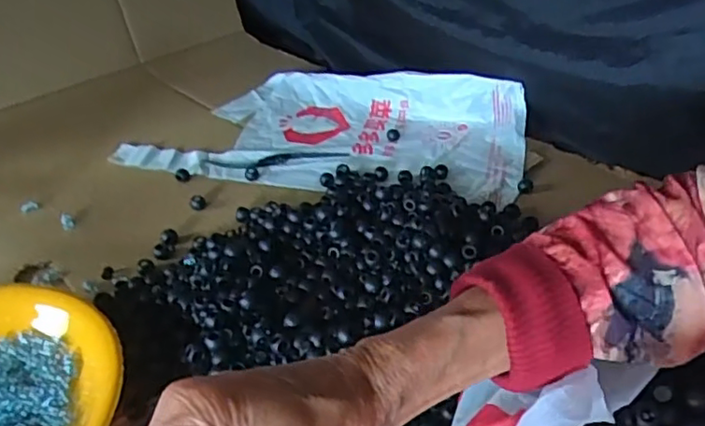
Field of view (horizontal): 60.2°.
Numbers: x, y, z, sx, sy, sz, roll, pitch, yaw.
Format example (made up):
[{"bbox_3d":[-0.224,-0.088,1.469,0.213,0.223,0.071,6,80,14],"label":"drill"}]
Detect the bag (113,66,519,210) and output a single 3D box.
[{"bbox_3d":[-0.031,-0.117,0.741,0.466,0.048,0.238,6,37,14],"label":"bag"}]

